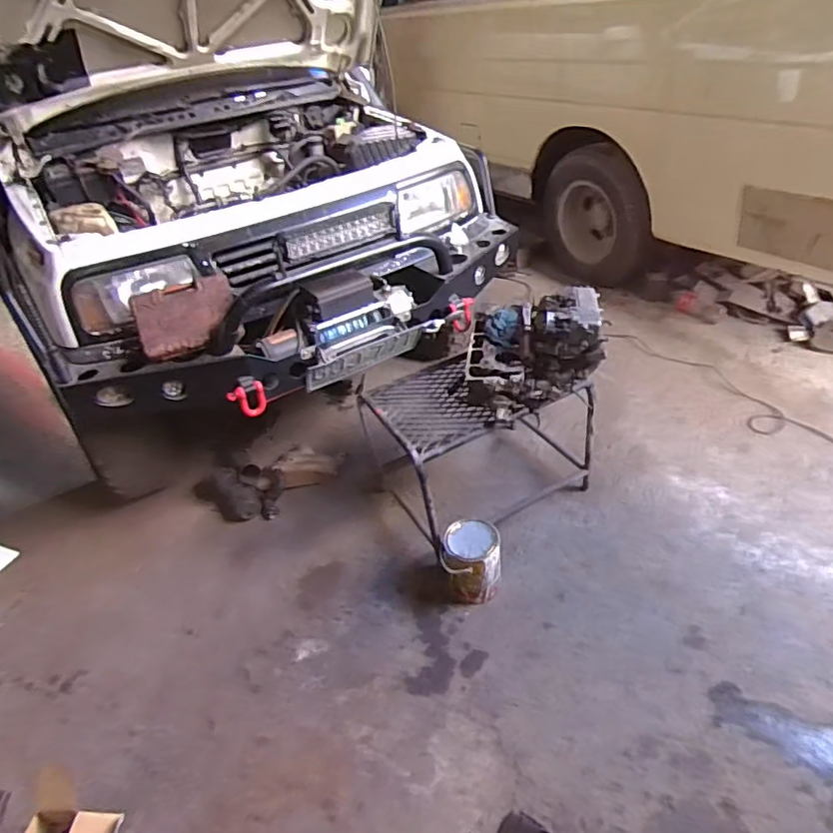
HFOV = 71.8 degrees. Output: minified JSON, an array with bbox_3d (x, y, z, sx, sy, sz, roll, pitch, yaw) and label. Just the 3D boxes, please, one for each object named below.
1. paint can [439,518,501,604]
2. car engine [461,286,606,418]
[{"bbox_3d":[0.167,0.432,1.729,0.168,0.190,0.162,-6,38,5],"label":"paint can"},{"bbox_3d":[0.343,-0.206,1.705,0.393,0.261,0.363,-2,38,10],"label":"car engine"}]

